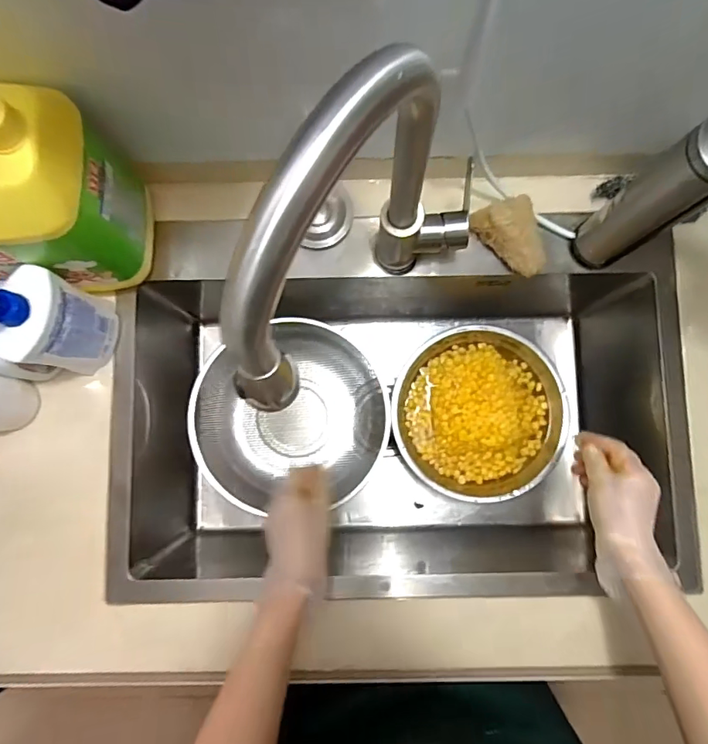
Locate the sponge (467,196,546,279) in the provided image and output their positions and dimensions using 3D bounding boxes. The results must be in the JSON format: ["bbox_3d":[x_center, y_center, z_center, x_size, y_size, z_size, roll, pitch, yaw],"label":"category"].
[{"bbox_3d":[0.182,-0.153,0.576,0.066,0.051,0.091,-17,84,-2],"label":"sponge"}]

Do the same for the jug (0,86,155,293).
[{"bbox_3d":[-0.328,-0.155,0.446,0.194,0.269,0.113,1,84,0],"label":"jug"}]

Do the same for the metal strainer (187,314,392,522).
[{"bbox_3d":[-0.090,0.069,0.743,0.271,0.095,0.271,0,84,0],"label":"metal strainer"}]

